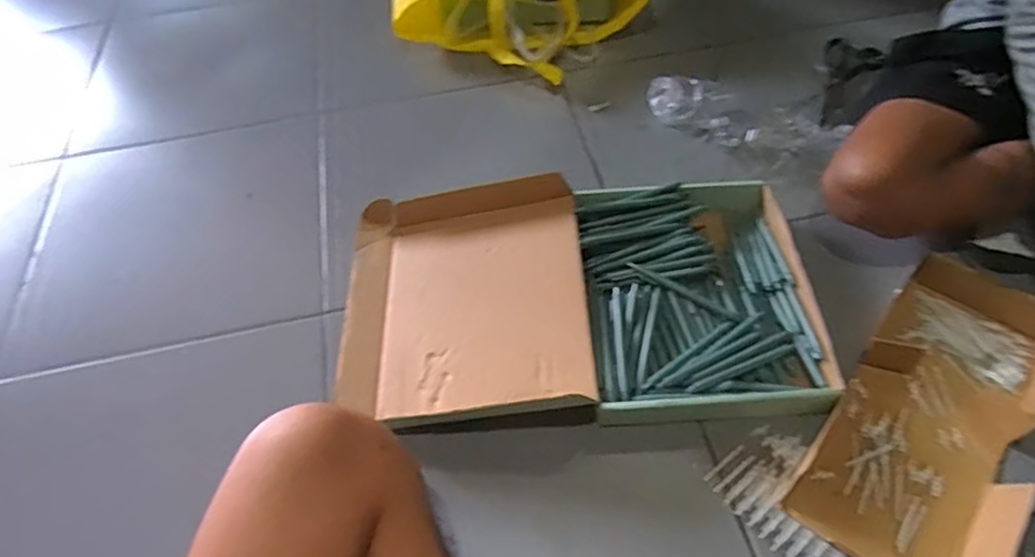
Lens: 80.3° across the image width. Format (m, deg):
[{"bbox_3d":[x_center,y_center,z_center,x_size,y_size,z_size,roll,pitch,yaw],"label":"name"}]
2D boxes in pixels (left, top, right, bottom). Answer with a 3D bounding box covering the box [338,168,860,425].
[{"bbox_3d":[0.062,0.021,0.738,0.539,0.055,0.307,-3,54,1],"label":"box"}]

